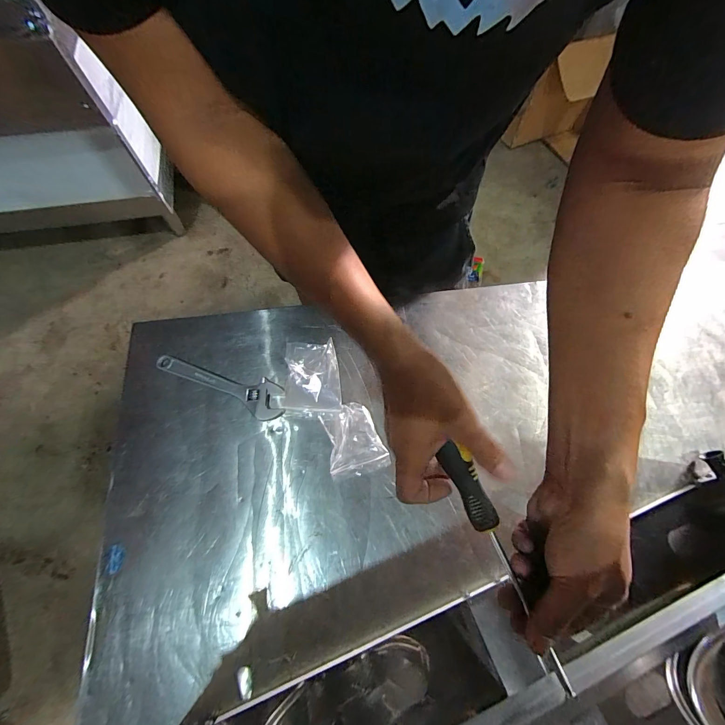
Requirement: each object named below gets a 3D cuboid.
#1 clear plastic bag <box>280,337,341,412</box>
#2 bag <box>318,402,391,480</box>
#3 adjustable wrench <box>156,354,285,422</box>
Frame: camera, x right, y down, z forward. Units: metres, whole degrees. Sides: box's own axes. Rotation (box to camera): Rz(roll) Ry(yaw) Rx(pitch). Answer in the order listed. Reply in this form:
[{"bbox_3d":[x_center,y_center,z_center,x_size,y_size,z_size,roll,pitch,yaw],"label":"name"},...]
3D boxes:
[{"bbox_3d":[-0.069,0.018,0.460,0.075,0.015,0.100,1,68,-1],"label":"clear plastic bag"},{"bbox_3d":[-0.012,0.098,0.427,0.071,0.023,0.088,-13,69,-7],"label":"bag"},{"bbox_3d":[-0.195,0.029,0.452,0.190,0.007,0.051,19,69,6],"label":"adjustable wrench"}]

